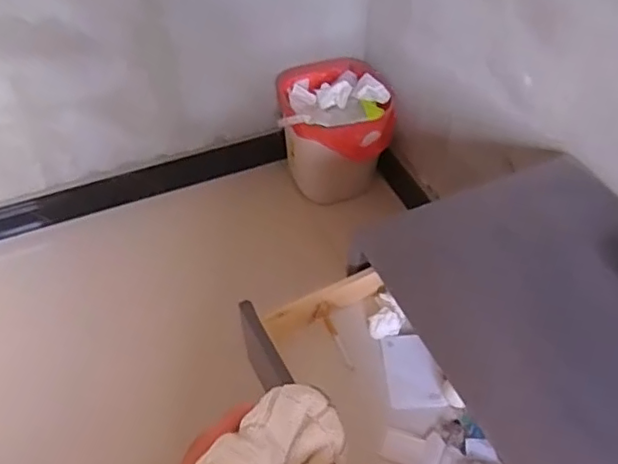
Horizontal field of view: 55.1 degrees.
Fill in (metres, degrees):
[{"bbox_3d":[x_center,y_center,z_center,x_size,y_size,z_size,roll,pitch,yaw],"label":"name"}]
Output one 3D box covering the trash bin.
[{"bbox_3d":[0.062,-0.241,1.406,0.236,0.258,0.245,-6,51,-9],"label":"trash bin"}]

